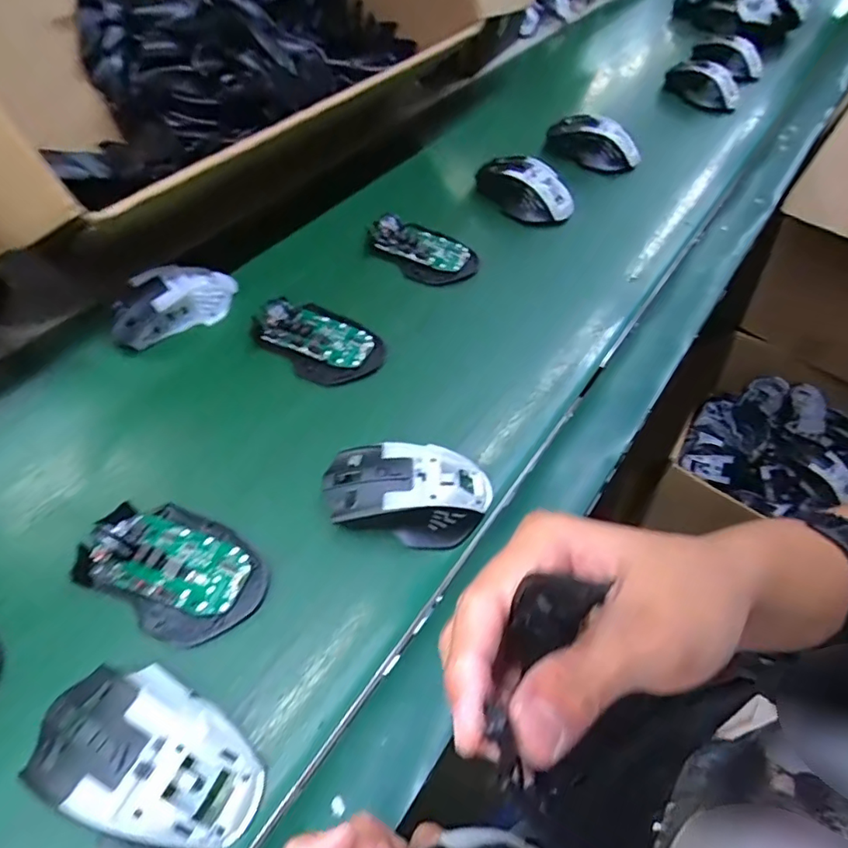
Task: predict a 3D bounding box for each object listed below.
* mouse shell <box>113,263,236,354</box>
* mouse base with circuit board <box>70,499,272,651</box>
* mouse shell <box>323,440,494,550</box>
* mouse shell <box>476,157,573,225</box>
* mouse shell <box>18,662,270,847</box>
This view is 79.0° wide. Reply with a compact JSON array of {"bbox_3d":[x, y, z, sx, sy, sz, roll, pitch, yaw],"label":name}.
[{"bbox_3d":[-0.222,-0.110,0.453,0.114,0.035,0.056,-31,63,-23],"label":"mouse shell"},{"bbox_3d":[-0.158,0.086,0.320,0.112,0.030,0.071,27,58,14],"label":"mouse base with circuit board"},{"bbox_3d":[-0.010,0.047,0.356,0.113,0.040,0.067,1,55,-4],"label":"mouse shell"},{"bbox_3d":[0.112,-0.265,0.577,0.114,0.036,0.057,31,59,16],"label":"mouse shell"},{"bbox_3d":[-0.143,0.172,0.261,0.117,0.039,0.072,27,58,14],"label":"mouse shell"}]

